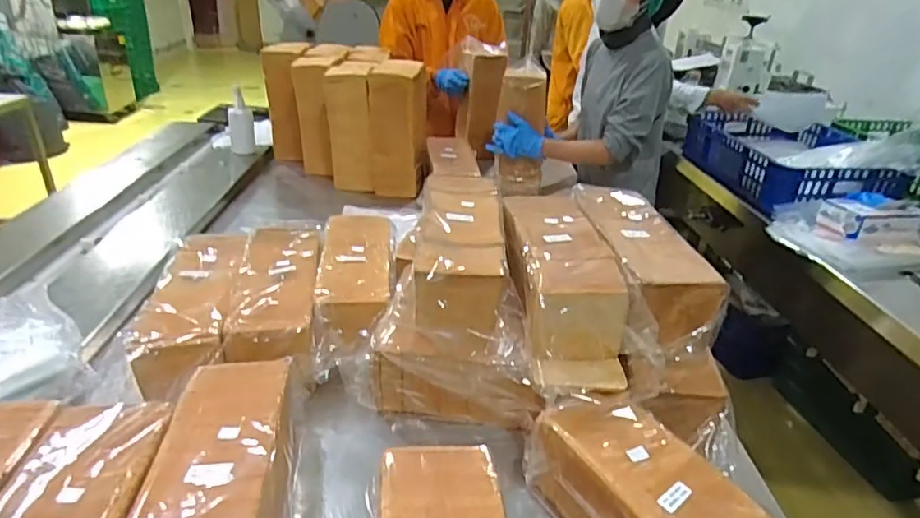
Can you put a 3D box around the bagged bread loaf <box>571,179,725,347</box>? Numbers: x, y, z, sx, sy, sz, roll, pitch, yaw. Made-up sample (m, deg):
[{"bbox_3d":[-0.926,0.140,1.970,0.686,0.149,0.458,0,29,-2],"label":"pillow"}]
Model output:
[{"bbox_3d":[0.289,-0.019,0.951,0.131,0.091,0.392,0,29,-6],"label":"bagged bread loaf"}]

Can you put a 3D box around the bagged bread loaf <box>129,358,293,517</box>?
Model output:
[{"bbox_3d":[-0.270,0.247,0.634,0.140,0.081,0.350,0,29,-7],"label":"bagged bread loaf"}]

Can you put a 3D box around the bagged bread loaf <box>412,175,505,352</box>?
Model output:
[{"bbox_3d":[0.000,-0.017,0.948,0.132,0.101,0.412,3,29,-1],"label":"bagged bread loaf"}]

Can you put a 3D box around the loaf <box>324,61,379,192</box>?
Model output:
[{"bbox_3d":[-0.309,-0.371,1.597,0.127,0.327,0.121,2,29,-2],"label":"loaf"}]

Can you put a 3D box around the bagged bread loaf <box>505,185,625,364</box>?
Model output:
[{"bbox_3d":[0.154,0.009,0.902,0.139,0.092,0.386,2,29,-3],"label":"bagged bread loaf"}]

